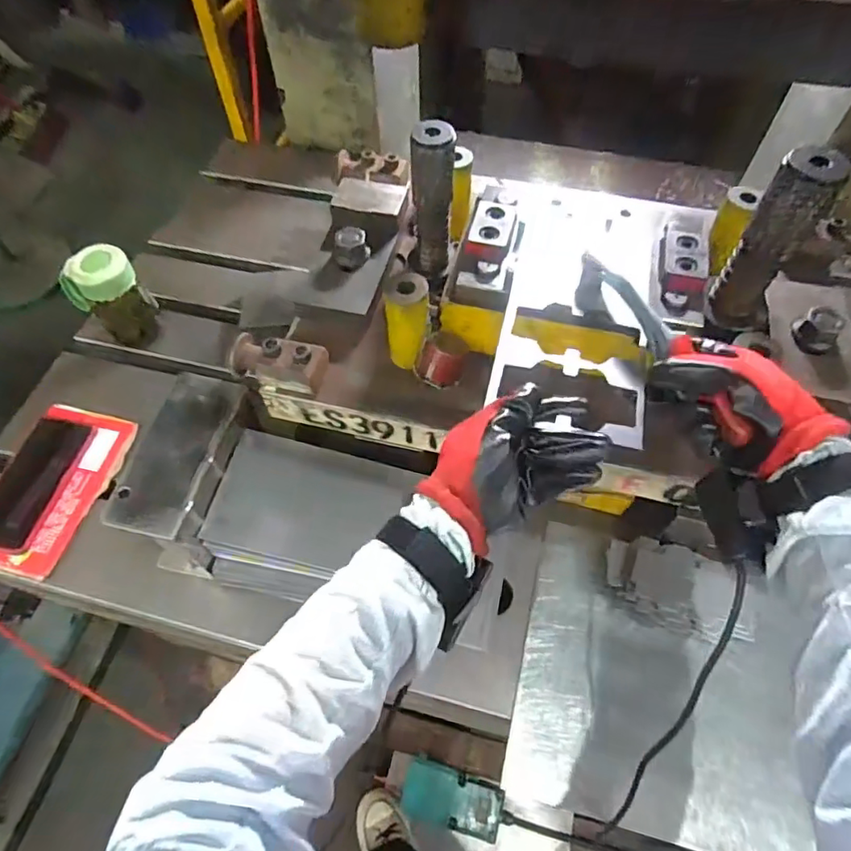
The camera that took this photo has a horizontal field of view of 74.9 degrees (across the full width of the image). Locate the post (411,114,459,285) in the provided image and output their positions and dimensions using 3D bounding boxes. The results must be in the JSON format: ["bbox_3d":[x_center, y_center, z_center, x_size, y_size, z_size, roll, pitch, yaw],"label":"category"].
[{"bbox_3d":[0.007,-0.208,0.530,0.036,0.145,0.030,0,57,0],"label":"post"}]

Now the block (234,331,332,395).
[{"bbox_3d":[-0.146,-0.061,0.541,0.089,0.042,0.046,8,58,5],"label":"block"}]

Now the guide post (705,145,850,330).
[{"bbox_3d":[0.296,-0.153,0.480,0.048,0.159,0.038,21,60,13],"label":"guide post"}]

